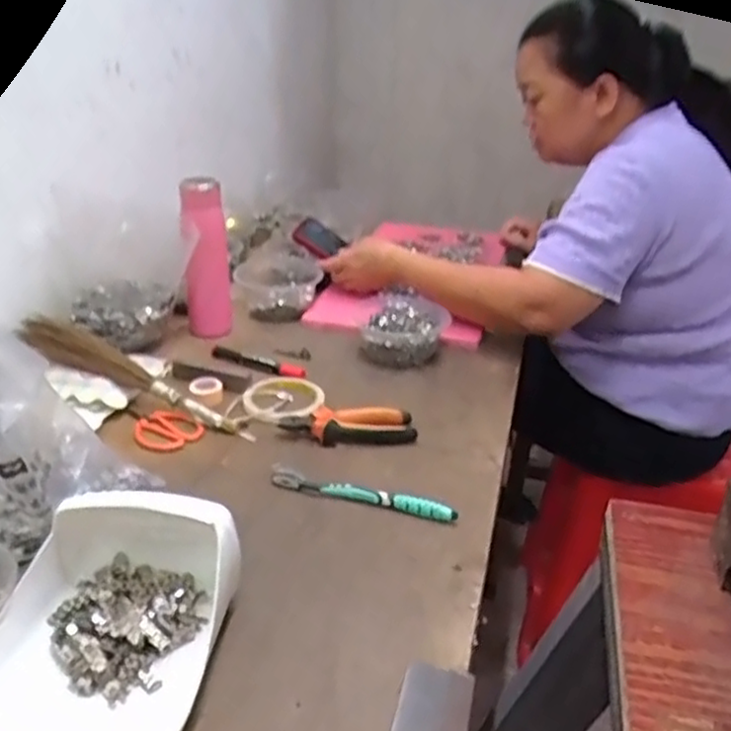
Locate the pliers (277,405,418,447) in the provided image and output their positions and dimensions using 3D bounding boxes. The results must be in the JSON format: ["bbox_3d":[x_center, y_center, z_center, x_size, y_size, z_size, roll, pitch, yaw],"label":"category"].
[{"bbox_3d":[-0.019,0.064,0.806,0.150,0.029,0.054,3,27,-4],"label":"pliers"}]

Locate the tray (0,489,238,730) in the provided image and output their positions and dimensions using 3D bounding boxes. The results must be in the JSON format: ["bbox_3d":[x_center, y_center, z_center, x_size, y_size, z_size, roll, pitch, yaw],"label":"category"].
[{"bbox_3d":[-0.181,0.166,0.512,0.154,0.077,0.177,6,27,5],"label":"tray"}]

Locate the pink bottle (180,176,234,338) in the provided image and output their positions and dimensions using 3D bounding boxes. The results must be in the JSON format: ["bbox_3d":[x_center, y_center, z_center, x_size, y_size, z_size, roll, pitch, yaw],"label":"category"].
[{"bbox_3d":[-0.219,-0.154,0.996,0.065,0.199,0.053,-2,26,-8],"label":"pink bottle"}]

